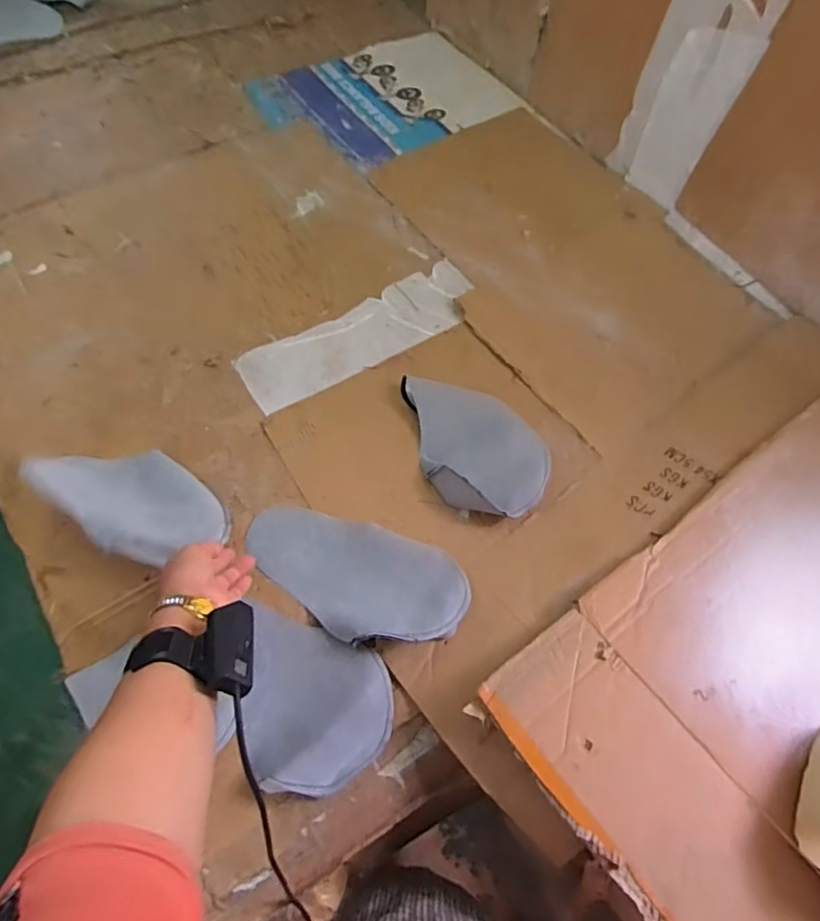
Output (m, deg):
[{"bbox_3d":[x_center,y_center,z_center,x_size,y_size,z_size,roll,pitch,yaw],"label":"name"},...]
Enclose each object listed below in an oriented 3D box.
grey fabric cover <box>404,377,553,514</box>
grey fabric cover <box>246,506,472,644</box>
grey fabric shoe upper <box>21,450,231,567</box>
[{"bbox_3d":[0.069,-0.026,0.775,0.244,0.077,0.121,42,68,16],"label":"grey fabric cover"},{"bbox_3d":[-0.072,0.138,0.712,0.288,0.036,0.145,19,63,19],"label":"grey fabric cover"},{"bbox_3d":[-0.347,0.033,0.705,0.245,0.083,0.132,35,66,13],"label":"grey fabric shoe upper"}]

